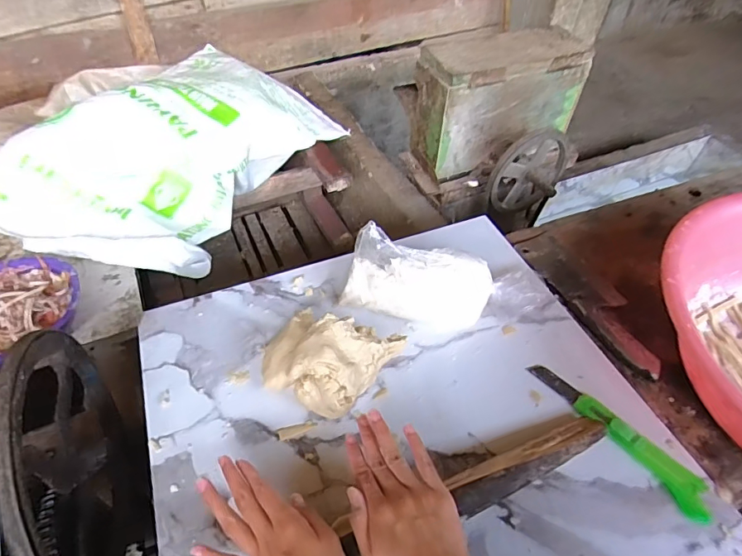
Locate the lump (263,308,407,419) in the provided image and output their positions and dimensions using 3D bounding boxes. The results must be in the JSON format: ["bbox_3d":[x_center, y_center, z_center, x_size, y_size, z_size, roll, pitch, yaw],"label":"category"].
[{"bbox_3d":[-0.049,0.084,0.504,0.136,0.070,0.103,21,52,18],"label":"lump"}]

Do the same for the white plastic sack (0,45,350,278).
[{"bbox_3d":[-0.395,-0.265,0.985,0.389,0.195,0.666,24,51,17],"label":"white plastic sack"}]

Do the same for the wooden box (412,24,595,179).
[{"bbox_3d":[0.271,-0.386,1.029,0.344,0.227,0.135,-17,51,-18],"label":"wooden box"}]

